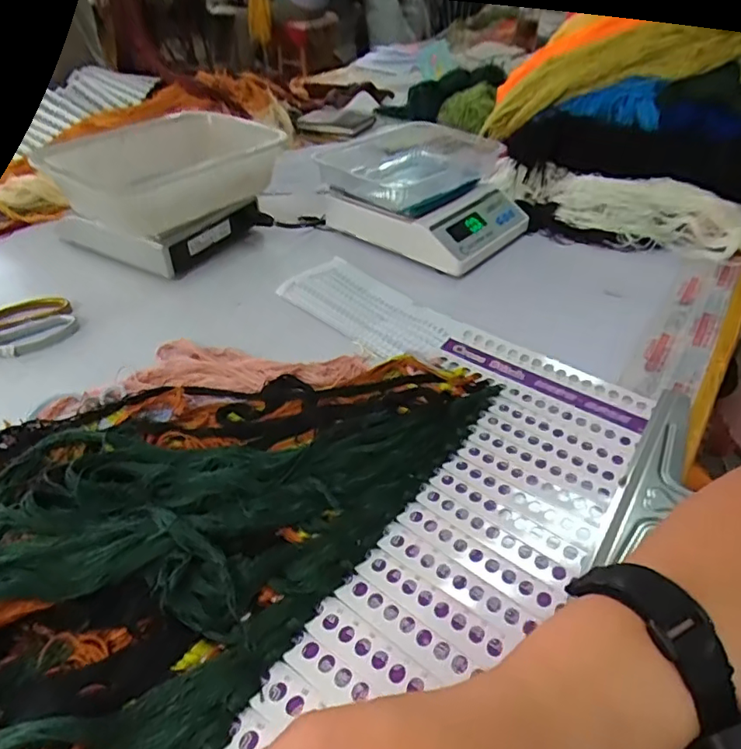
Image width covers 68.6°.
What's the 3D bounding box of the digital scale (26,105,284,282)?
[{"bbox_3d":[-0.267,-0.250,0.744,0.186,0.128,0.267,31,50,31],"label":"digital scale"}]

